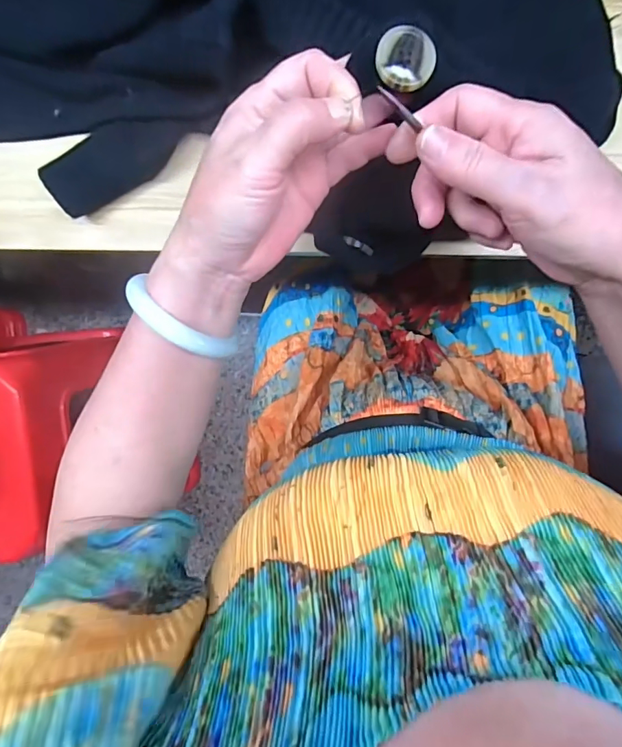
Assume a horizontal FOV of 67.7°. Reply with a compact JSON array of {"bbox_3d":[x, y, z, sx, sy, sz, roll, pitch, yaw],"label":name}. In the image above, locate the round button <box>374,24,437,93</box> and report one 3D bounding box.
[{"bbox_3d":[0.043,-0.141,0.208,0.026,0.005,0.026,1,95,6],"label":"round button"}]

